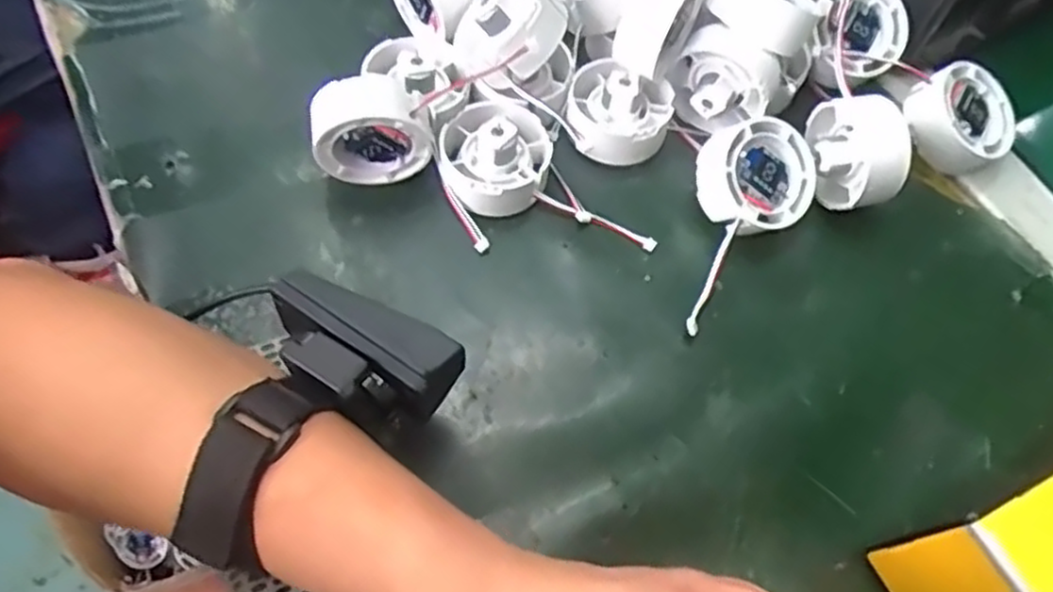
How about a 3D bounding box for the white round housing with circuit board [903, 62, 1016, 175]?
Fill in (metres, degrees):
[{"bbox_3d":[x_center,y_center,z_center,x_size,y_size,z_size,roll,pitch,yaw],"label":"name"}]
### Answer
[{"bbox_3d":[0.232,-0.096,0.402,0.058,0.026,0.050,19,72,-18],"label":"white round housing with circuit board"}]

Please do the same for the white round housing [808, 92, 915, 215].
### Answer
[{"bbox_3d":[0.164,-0.070,0.375,0.037,0.045,0.054,7,63,-2],"label":"white round housing"}]

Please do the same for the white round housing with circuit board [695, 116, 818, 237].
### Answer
[{"bbox_3d":[0.114,-0.060,0.372,0.053,0.024,0.053,0,90,-20],"label":"white round housing with circuit board"}]

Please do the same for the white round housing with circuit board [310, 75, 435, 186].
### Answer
[{"bbox_3d":[-0.076,-0.080,0.356,0.053,0.048,0.032,-17,66,-13],"label":"white round housing with circuit board"}]

